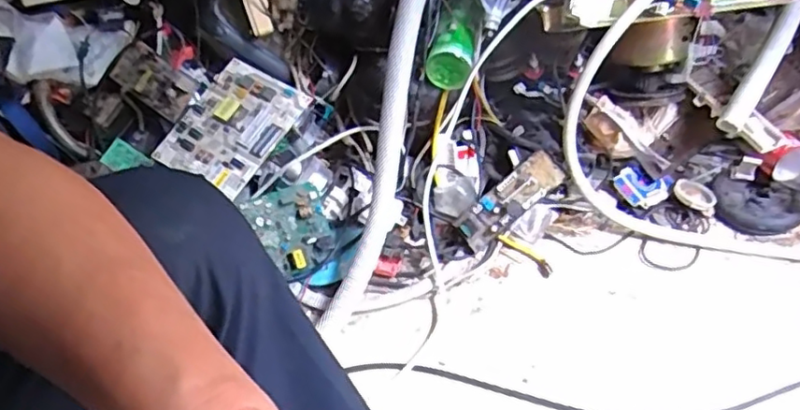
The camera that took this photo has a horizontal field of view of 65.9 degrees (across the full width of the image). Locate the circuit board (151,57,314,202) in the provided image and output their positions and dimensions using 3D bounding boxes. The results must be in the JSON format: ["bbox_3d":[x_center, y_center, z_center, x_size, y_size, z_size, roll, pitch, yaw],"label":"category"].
[{"bbox_3d":[-0.242,-0.115,0.892,0.157,0.020,0.186,25,73,19],"label":"circuit board"}]

